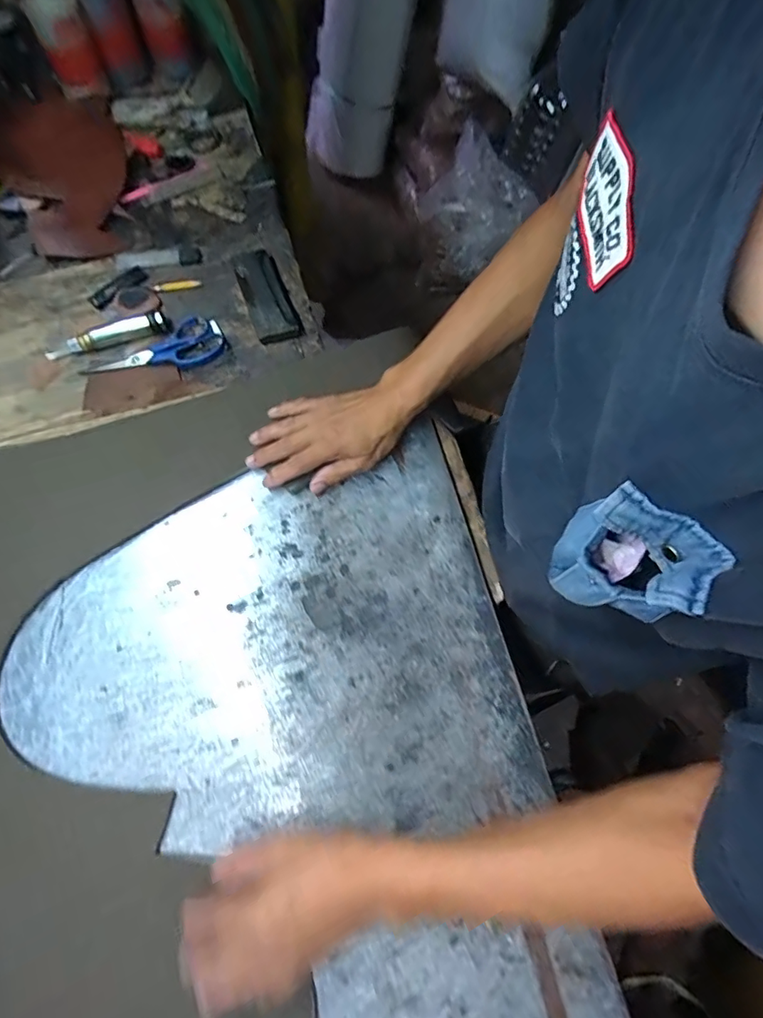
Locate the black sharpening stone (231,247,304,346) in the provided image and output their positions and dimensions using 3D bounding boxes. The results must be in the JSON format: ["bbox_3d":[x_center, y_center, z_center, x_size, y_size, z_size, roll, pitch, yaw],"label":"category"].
[{"bbox_3d":[-0.152,-0.280,0.658,0.060,0.010,0.157,-15,67,-23],"label":"black sharpening stone"}]

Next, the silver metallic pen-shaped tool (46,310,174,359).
[{"bbox_3d":[-0.340,-0.216,0.626,0.147,0.023,0.020,-16,71,-10],"label":"silver metallic pen-shaped tool"}]

